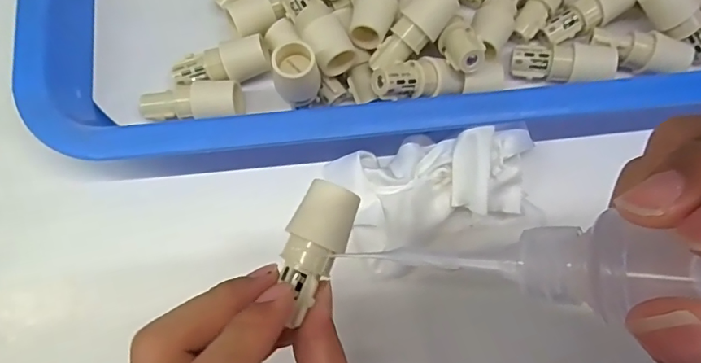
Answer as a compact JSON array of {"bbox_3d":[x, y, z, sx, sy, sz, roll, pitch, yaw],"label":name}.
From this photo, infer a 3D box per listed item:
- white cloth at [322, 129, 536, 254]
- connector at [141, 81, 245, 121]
[{"bbox_3d":[0.044,0.000,0.255,0.099,0.032,0.052,-13,75,-4],"label":"white cloth"},{"bbox_3d":[-0.087,-0.043,0.266,0.053,0.019,0.019,-3,74,-2],"label":"connector"}]

